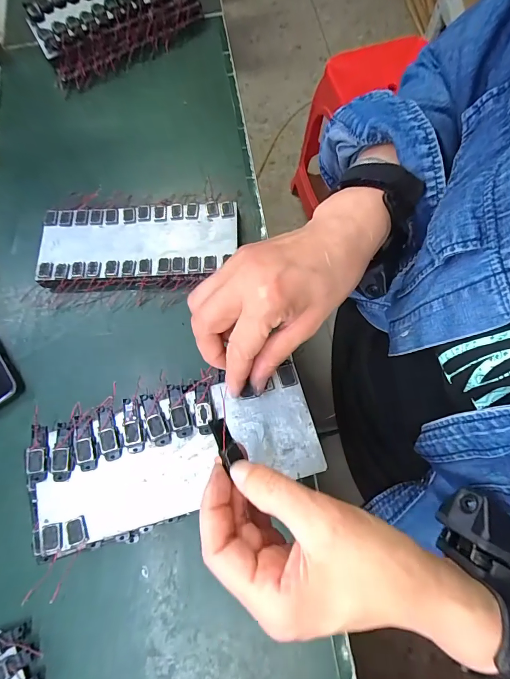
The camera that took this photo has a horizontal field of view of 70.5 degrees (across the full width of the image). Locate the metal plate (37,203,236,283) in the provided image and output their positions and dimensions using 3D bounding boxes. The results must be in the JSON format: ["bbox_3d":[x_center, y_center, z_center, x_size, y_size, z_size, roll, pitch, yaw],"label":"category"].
[{"bbox_3d":[-0.119,-0.099,0.372,0.197,0.024,0.078,-1,71,0],"label":"metal plate"}]

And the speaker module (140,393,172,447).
[{"bbox_3d":[-0.074,0.058,0.266,0.014,0.005,0.041,-24,74,-4],"label":"speaker module"}]

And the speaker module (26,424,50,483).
[{"bbox_3d":[-0.157,0.082,0.261,0.015,0.005,0.040,-9,73,0],"label":"speaker module"}]

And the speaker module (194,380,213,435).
[{"bbox_3d":[-0.038,0.049,0.266,0.013,0.004,0.039,-7,73,1],"label":"speaker module"}]

